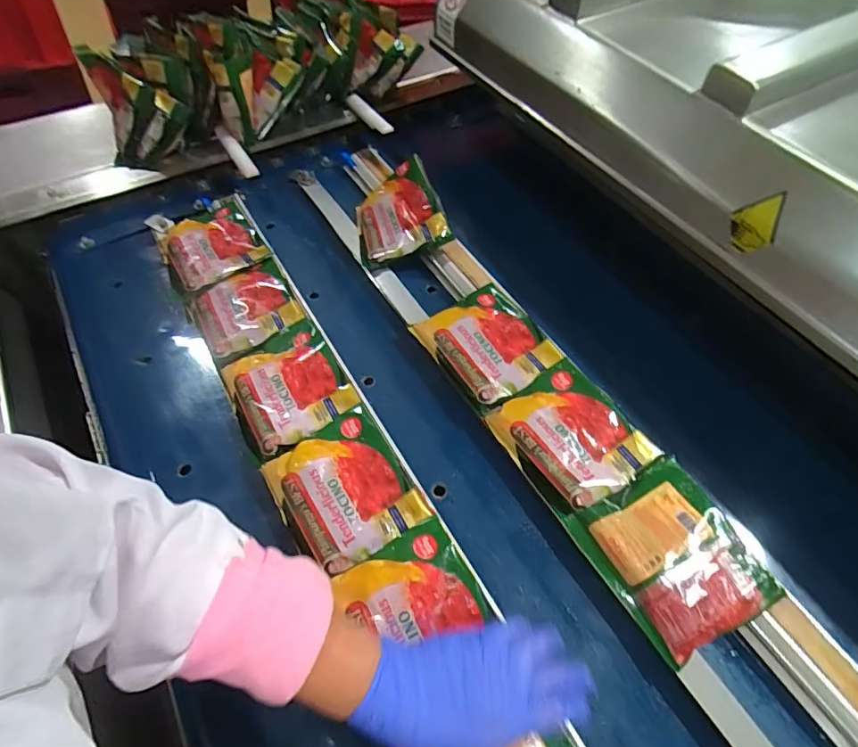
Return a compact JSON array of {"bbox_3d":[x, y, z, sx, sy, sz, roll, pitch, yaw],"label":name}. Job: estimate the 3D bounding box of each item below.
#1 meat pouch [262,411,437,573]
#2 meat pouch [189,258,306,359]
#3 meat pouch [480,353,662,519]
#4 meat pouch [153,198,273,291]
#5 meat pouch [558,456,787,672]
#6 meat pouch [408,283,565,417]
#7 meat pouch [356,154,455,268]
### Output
[{"bbox_3d":[-0.086,0.120,0.503,0.121,0.033,0.132,-27,60,-18],"label":"meat pouch"},{"bbox_3d":[-0.228,-0.076,0.634,0.119,0.039,0.113,-28,61,-18],"label":"meat pouch"},{"bbox_3d":[0.149,0.070,0.538,0.124,0.033,0.139,-29,61,-19],"label":"meat pouch"},{"bbox_3d":[-0.301,-0.177,0.697,0.124,0.035,0.153,-28,61,-19],"label":"meat pouch"},{"bbox_3d":[0.229,0.171,0.472,0.135,0.037,0.146,-24,60,-16],"label":"meat pouch"},{"bbox_3d":[0.068,-0.032,0.603,0.124,0.031,0.141,-29,61,-19],"label":"meat pouch"},{"bbox_3d":[-0.047,-0.216,0.696,0.125,0.024,0.129,-25,66,16],"label":"meat pouch"}]

